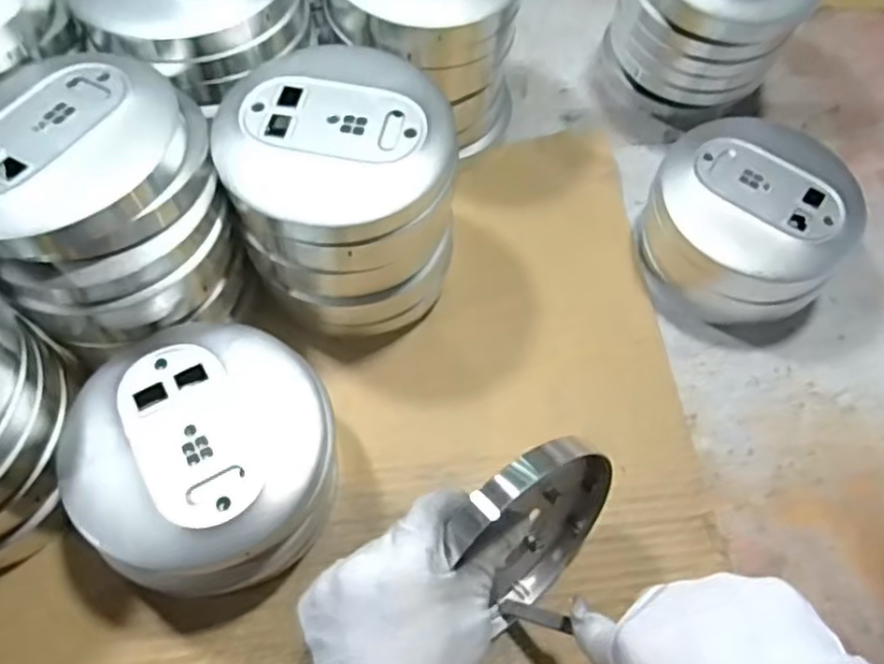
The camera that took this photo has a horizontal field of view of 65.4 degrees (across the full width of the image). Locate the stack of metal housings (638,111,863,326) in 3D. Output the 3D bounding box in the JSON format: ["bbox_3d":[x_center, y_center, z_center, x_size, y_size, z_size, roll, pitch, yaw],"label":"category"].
[{"bbox_3d":[0.219,-0.079,0.502,0.129,0.085,0.137,-33,70,-18],"label":"stack of metal housings"}]

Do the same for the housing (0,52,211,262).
[{"bbox_3d":[-0.205,-0.101,0.375,0.140,0.048,0.118,-27,69,-16],"label":"housing"}]

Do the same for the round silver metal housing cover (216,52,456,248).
[{"bbox_3d":[-0.060,-0.110,0.408,0.135,0.046,0.119,3,64,-2],"label":"round silver metal housing cover"}]

